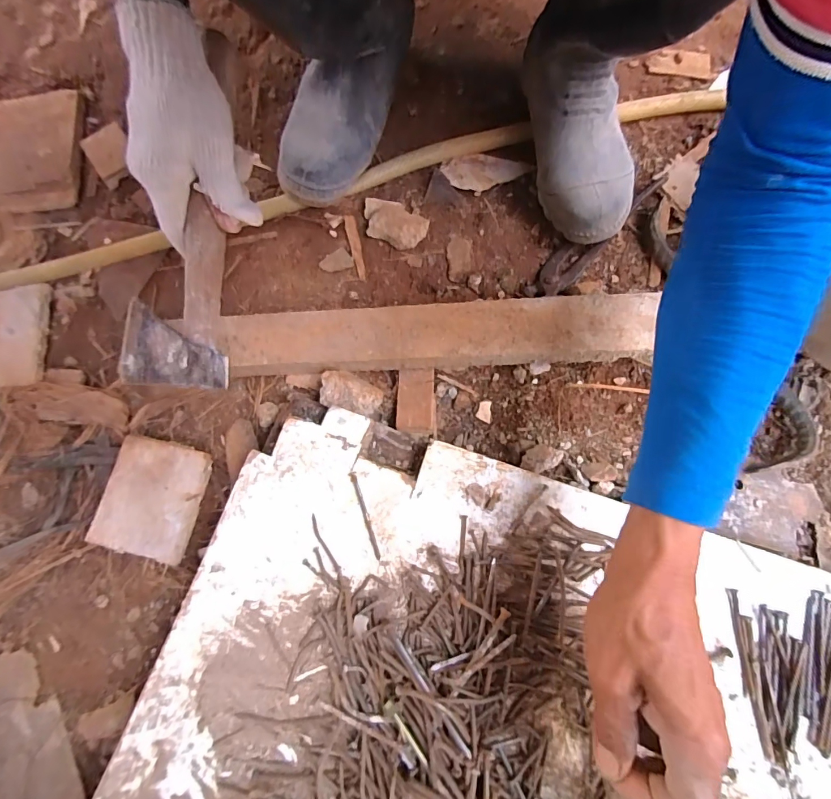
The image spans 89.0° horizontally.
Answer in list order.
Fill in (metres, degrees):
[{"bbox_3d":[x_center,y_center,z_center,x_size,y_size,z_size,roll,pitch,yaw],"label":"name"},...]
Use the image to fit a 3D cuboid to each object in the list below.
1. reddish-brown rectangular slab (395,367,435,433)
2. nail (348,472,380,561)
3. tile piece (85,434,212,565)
[{"bbox_3d":[0.000,0.002,0.425,0.036,0.019,0.064,3,74,1],"label":"reddish-brown rectangular slab"},{"bbox_3d":[-0.043,0.098,0.359,0.006,0.004,0.074,-19,75,-5],"label":"nail"},{"bbox_3d":[-0.257,0.095,0.412,0.092,0.009,0.105,12,74,4],"label":"tile piece"}]

